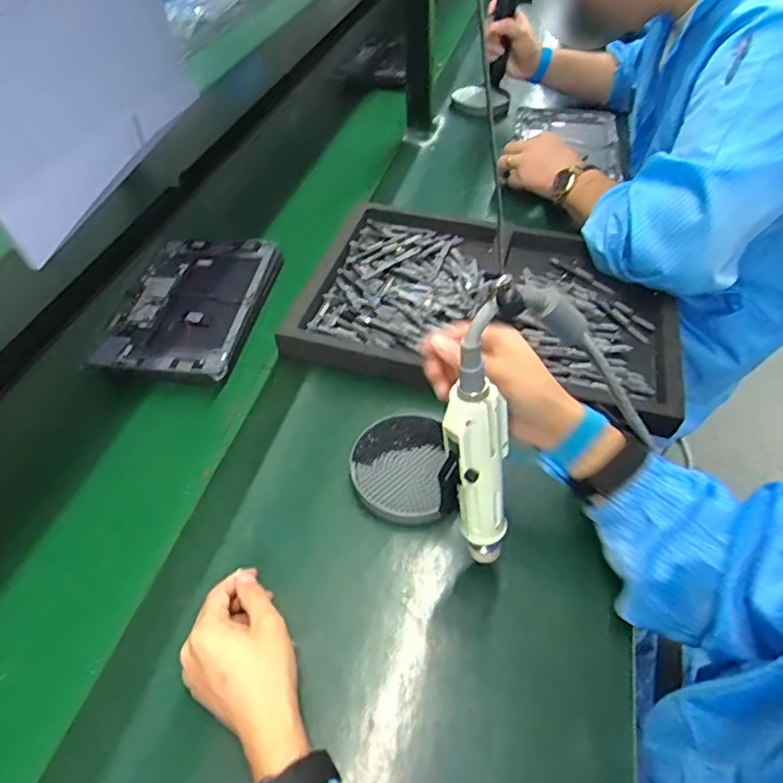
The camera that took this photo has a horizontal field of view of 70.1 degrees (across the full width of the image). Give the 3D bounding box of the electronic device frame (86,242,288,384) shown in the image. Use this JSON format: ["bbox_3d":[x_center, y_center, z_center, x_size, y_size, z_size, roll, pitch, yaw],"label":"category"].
[{"bbox_3d":[-0.249,-0.106,0.705,0.172,0.031,0.249,2,48,7],"label":"electronic device frame"}]

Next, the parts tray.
[{"bbox_3d":[0.106,-0.113,0.674,0.424,0.039,0.301,9,50,13],"label":"parts tray"}]

